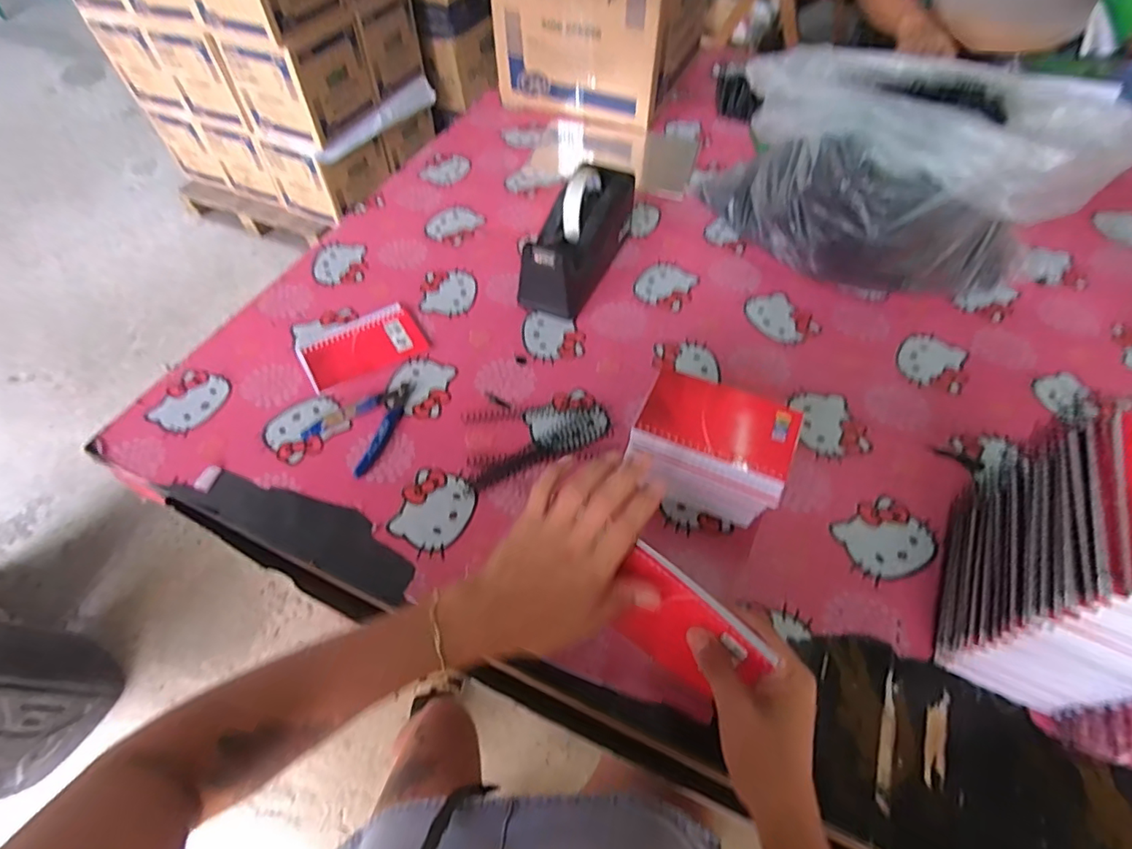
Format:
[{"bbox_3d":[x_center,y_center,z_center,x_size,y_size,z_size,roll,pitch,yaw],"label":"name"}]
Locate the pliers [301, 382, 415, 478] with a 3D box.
[{"bbox_3d":[-0.200,-0.007,0.570,0.081,0.011,0.114,30,59,21],"label":"pliers"}]

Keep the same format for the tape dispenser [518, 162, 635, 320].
[{"bbox_3d":[0.015,-0.231,0.670,0.076,0.114,0.204,19,56,14],"label":"tape dispenser"}]

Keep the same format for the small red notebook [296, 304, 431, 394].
[{"bbox_3d":[-0.233,-0.088,0.629,0.130,0.007,0.082,-29,58,-19],"label":"small red notebook"}]

